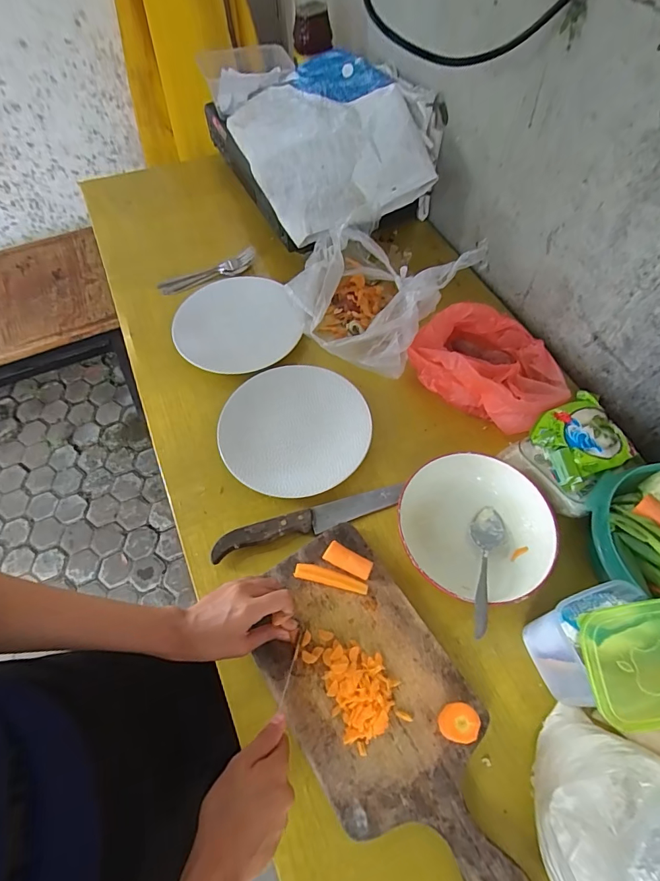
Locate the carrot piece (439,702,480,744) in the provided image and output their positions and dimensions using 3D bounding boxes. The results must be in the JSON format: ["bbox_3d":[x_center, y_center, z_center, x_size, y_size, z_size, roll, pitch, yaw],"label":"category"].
[{"bbox_3d":[0.116,0.259,0.395,0.030,0.052,0.029,-1,61,2],"label":"carrot piece"}]

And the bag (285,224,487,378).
[{"bbox_3d":[0.074,-0.225,0.639,0.195,0.127,0.246,36,68,20],"label":"bag"}]

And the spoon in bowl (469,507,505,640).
[{"bbox_3d":[0.172,0.138,0.471,0.037,0.019,0.166,16,38,11],"label":"spoon in bowl"}]

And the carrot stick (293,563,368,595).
[{"bbox_3d":[0.001,0.156,0.481,0.083,0.010,0.018,13,62,9],"label":"carrot stick"}]

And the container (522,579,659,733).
[{"bbox_3d":[0.256,0.200,0.399,0.093,0.137,0.108,-14,62,-5],"label":"container"}]

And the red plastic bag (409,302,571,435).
[{"bbox_3d":[0.226,-0.116,0.603,0.203,0.068,0.156,29,66,17],"label":"red plastic bag"}]

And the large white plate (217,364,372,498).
[{"bbox_3d":[-0.048,-0.017,0.579,0.193,0.031,0.195,-1,61,2],"label":"large white plate"}]

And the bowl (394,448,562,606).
[{"bbox_3d":[0.168,0.100,0.505,0.167,0.053,0.177,-1,61,2],"label":"bowl"}]

